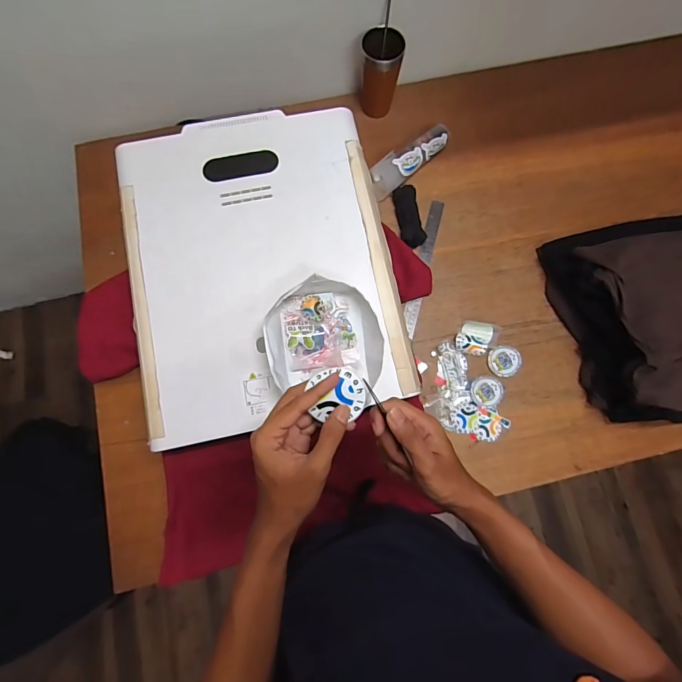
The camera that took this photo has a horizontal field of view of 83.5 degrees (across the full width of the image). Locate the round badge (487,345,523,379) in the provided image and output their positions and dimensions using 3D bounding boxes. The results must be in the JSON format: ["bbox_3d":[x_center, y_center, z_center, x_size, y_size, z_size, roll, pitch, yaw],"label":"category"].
[{"bbox_3d":[0.316,0.039,0.737,0.063,0.009,0.059,0,78,-1],"label":"round badge"}]

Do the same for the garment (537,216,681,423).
[{"bbox_3d":[0.675,-0.055,0.705,0.491,0.151,0.383,-8,78,-2],"label":"garment"}]

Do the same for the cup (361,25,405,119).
[{"bbox_3d":[0.080,-0.536,0.782,0.077,0.148,0.084,0,78,-1],"label":"cup"}]

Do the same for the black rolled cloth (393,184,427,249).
[{"bbox_3d":[0.141,-0.257,0.787,0.047,0.025,0.125,-10,78,-3],"label":"black rolled cloth"}]

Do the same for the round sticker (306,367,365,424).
[{"bbox_3d":[-0.003,0.053,0.378,0.052,0.007,0.050,-9,90,8],"label":"round sticker"}]

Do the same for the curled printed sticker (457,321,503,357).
[{"bbox_3d":[0.266,-0.006,0.743,0.075,0.015,0.070,19,78,3],"label":"curled printed sticker"}]

